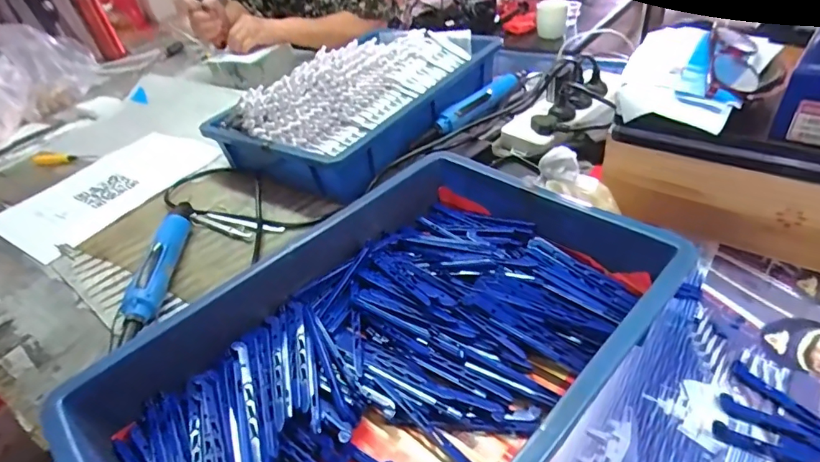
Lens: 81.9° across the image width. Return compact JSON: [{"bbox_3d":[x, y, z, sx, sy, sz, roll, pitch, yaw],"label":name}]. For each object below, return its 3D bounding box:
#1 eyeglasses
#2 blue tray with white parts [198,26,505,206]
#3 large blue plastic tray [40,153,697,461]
[{"bbox_3d":[0.296,-0.150,0.418,0.056,0.029,0.116,12,44,24],"label":"eyeglasses"},{"bbox_3d":[-0.060,-0.213,0.753,0.268,0.130,0.432,22,48,34],"label":"blue tray with white parts"},{"bbox_3d":[-0.011,0.090,0.375,0.285,0.072,0.425,28,52,37],"label":"large blue plastic tray"}]

